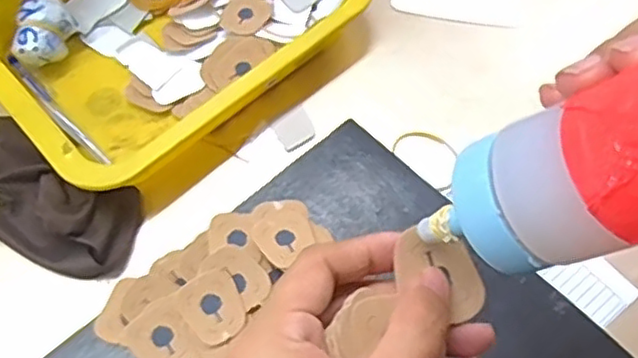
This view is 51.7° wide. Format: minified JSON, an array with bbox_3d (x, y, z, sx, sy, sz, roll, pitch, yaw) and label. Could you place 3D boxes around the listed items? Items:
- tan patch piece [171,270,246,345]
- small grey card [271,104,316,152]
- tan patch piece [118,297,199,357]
[{"bbox_3d":[-0.059,0.071,0.368,0.033,0.007,0.037,-34,69,-15],"label":"tan patch piece"},{"bbox_3d":[-0.017,-0.036,0.460,0.026,0.004,0.027,-29,68,-14],"label":"small grey card"},{"bbox_3d":[-0.086,0.089,0.363,0.033,0.005,0.039,-39,70,-17],"label":"tan patch piece"}]

